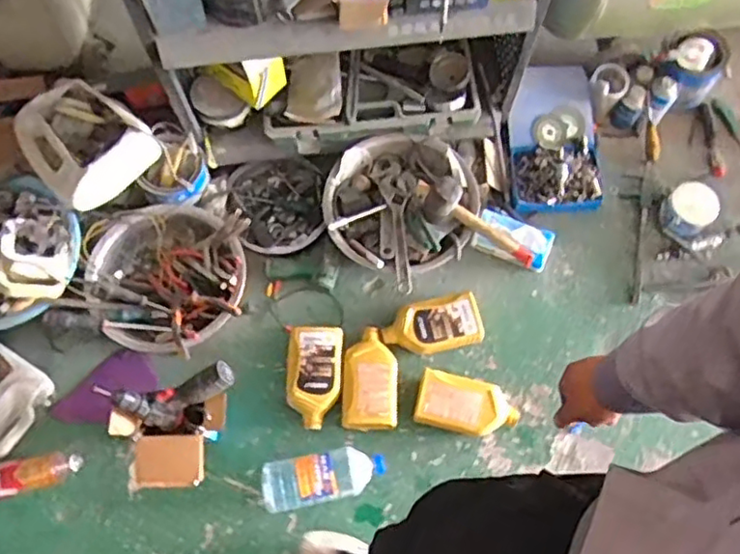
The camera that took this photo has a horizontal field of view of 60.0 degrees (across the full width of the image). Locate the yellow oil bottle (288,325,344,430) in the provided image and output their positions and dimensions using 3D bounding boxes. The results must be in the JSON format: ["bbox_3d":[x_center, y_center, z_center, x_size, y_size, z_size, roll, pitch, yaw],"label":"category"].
[{"bbox_3d":[-0.122,0.219,1.404,0.119,0.070,0.221,3,69,0],"label":"yellow oil bottle"}]

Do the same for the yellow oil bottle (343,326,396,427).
[{"bbox_3d":[-0.002,0.220,1.400,0.118,0.082,0.219,1,69,-1],"label":"yellow oil bottle"}]

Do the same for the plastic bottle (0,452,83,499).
[{"bbox_3d":[-0.699,0.408,1.325,0.191,0.064,0.069,-16,70,-7],"label":"plastic bottle"}]

